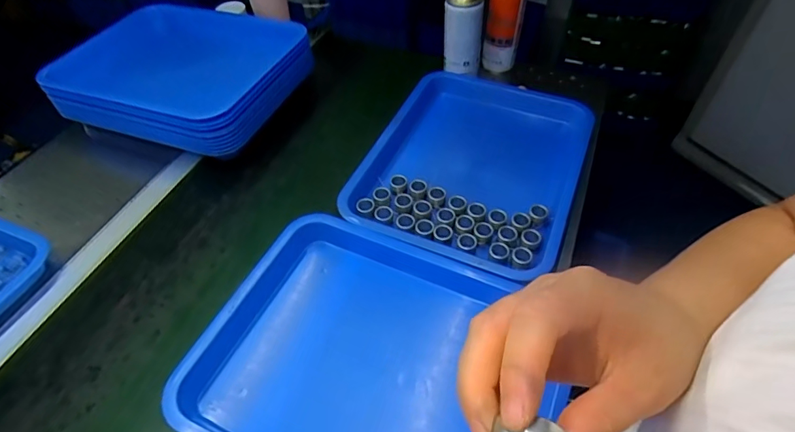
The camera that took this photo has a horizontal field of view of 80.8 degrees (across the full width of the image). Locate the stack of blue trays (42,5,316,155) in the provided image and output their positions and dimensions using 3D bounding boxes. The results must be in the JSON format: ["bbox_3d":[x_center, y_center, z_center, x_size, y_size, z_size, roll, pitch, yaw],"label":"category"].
[{"bbox_3d":[-0.361,-0.246,0.807,0.352,0.082,0.310,19,53,17],"label":"stack of blue trays"}]

